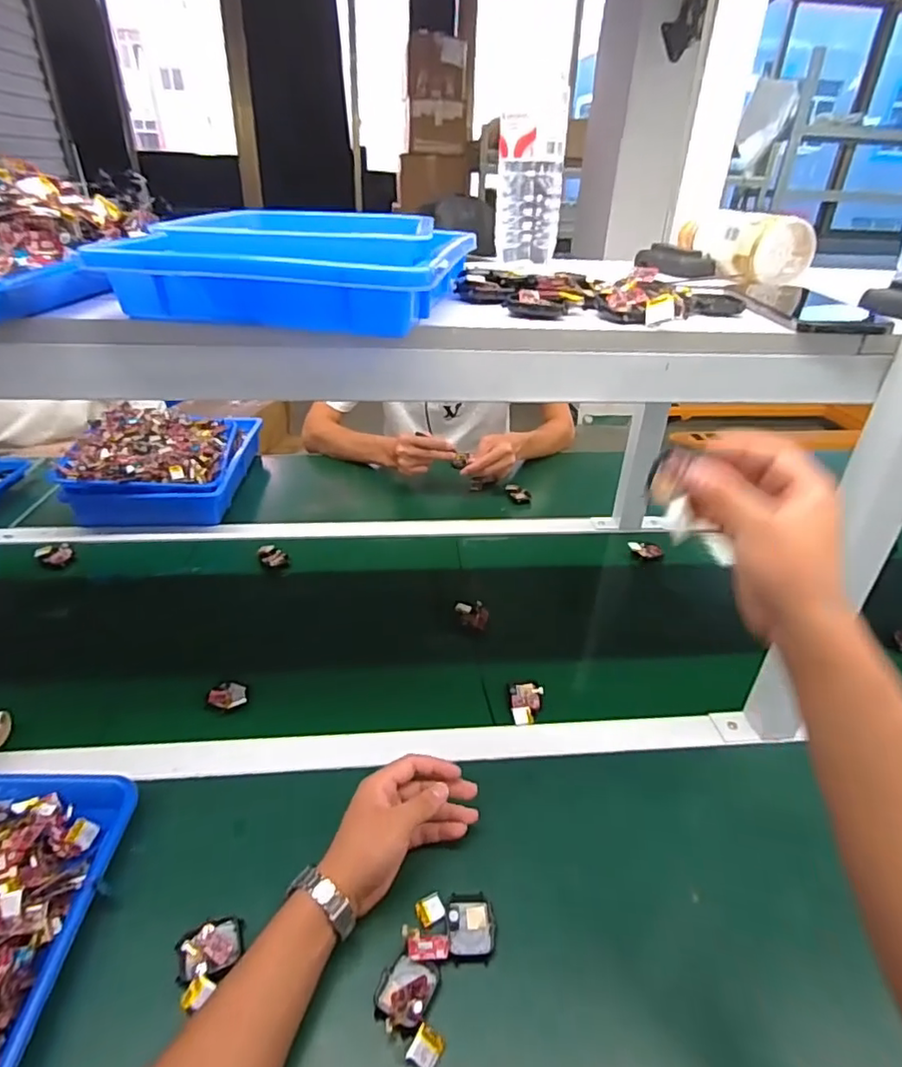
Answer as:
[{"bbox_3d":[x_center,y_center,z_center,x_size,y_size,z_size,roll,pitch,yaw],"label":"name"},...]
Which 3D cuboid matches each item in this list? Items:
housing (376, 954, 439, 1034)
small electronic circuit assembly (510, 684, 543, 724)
[{"bbox_3d":[-0.034,0.330,0.427,0.039,0.015,0.047,18,35,23],"label":"housing"},{"bbox_3d":[0.085,0.188,0.659,0.034,0.012,0.055,3,32,2],"label":"small electronic circuit assembly"}]

